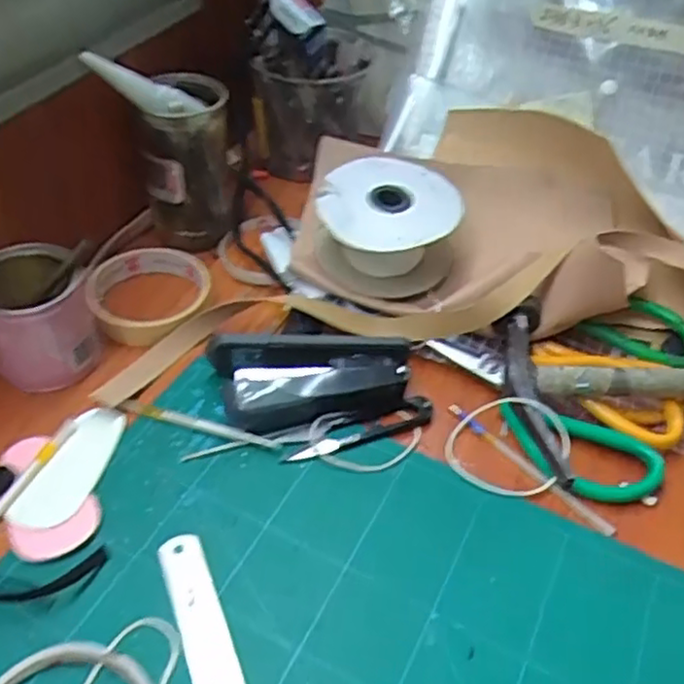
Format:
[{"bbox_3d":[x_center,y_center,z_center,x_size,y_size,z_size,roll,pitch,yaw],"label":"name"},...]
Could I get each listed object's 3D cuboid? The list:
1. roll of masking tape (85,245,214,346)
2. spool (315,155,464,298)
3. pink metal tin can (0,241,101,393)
[{"bbox_3d":[-0.139,-0.038,0.502,0.082,0.024,0.089,-6,46,-11],"label":"roll of masking tape"},{"bbox_3d":[0.033,-0.084,0.505,0.096,0.059,0.098,2,44,-2],"label":"spool"},{"bbox_3d":[-0.195,-0.017,0.443,0.065,0.070,0.069,2,44,-2],"label":"pink metal tin can"}]

